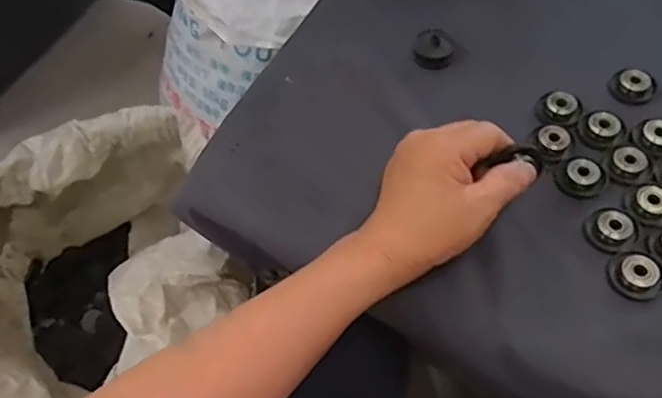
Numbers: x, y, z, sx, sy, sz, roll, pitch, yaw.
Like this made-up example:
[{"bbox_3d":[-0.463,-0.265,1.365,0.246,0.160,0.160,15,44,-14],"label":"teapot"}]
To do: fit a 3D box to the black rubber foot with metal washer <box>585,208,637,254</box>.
[{"bbox_3d":[0.180,0.019,0.423,0.027,0.010,0.030,-16,56,-6],"label":"black rubber foot with metal washer"}]

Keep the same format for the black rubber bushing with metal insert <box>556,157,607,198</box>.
[{"bbox_3d":[0.170,-0.014,0.448,0.028,0.010,0.026,-2,56,3],"label":"black rubber bushing with metal insert"}]

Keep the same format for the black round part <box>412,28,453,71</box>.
[{"bbox_3d":[0.083,-0.123,0.537,0.035,0.014,0.031,35,65,25],"label":"black round part"}]

